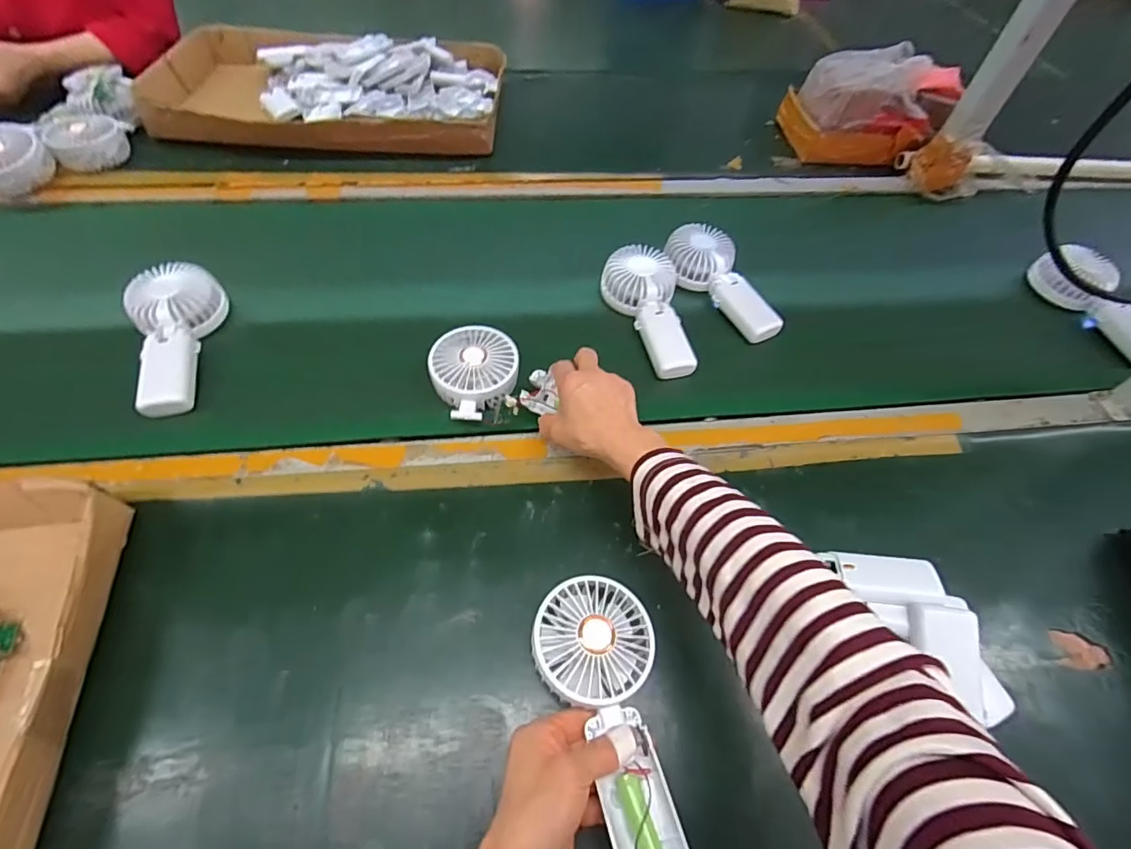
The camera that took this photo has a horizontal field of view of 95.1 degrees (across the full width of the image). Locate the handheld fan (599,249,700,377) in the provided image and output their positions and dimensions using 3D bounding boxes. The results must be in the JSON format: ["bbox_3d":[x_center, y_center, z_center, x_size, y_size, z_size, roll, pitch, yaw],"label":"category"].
[{"bbox_3d":[0.092,-0.129,0.595,0.083,0.051,0.176,-1,54,-7],"label":"handheld fan"}]

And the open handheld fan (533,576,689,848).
[{"bbox_3d":[0.032,0.199,0.355,0.084,0.032,0.180,-9,63,-11],"label":"open handheld fan"}]

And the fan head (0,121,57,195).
[{"bbox_3d":[-0.721,-0.341,0.671,0.074,0.059,0.094,38,59,21],"label":"fan head"}]

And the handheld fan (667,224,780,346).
[{"bbox_3d":[0.185,-0.170,0.628,0.077,0.050,0.169,-13,56,-15],"label":"handheld fan"}]

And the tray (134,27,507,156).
[{"bbox_3d":[-0.371,-0.561,0.859,0.527,0.080,0.359,1,54,-5],"label":"tray"}]

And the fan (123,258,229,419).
[{"bbox_3d":[-0.392,-0.092,0.523,0.082,0.039,0.169,-16,57,-17],"label":"fan"}]

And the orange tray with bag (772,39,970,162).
[{"bbox_3d":[0.485,-0.511,0.836,0.210,0.127,0.154,5,53,-3],"label":"orange tray with bag"}]

